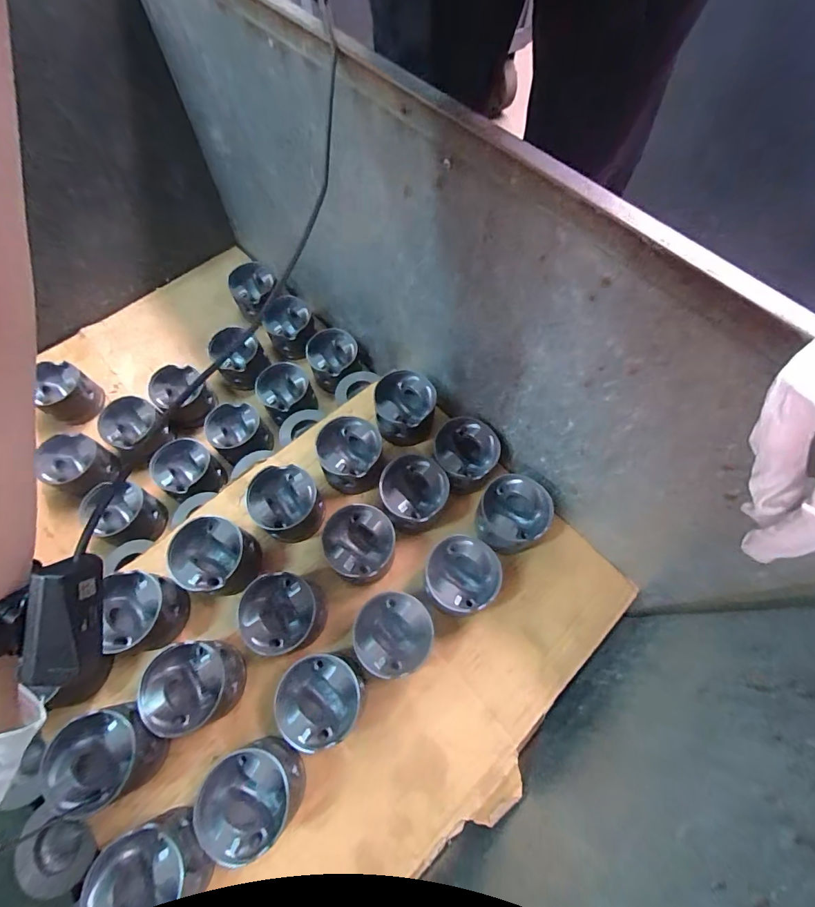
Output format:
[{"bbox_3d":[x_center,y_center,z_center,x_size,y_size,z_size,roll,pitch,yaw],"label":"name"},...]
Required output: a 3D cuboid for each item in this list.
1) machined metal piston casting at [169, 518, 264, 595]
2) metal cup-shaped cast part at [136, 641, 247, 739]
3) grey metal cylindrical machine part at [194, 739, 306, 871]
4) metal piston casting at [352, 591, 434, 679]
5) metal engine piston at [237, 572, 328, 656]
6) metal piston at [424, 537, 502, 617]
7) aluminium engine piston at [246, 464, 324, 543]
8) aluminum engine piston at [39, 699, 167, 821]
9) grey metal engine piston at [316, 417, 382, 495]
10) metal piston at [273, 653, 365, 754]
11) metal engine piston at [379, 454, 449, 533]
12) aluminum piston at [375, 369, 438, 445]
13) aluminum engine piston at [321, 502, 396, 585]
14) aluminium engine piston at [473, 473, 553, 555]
[{"bbox_3d":[-0.242,0.132,0.530,0.084,0.077,0.086,0,67,0],"label":"machined metal piston casting"},{"bbox_3d":[-0.237,0.259,0.466,0.083,0.071,0.086,-10,67,-5],"label":"metal cup-shaped cast part"},{"bbox_3d":[-0.158,0.352,0.426,0.093,0.072,0.086,0,67,0],"label":"grey metal cylindrical machine part"},{"bbox_3d":[-0.016,0.213,0.490,0.085,0.073,0.085,0,67,0],"label":"metal piston casting"},{"bbox_3d":[-0.147,0.193,0.503,0.088,0.071,0.088,-5,67,-3],"label":"metal engine piston"},{"bbox_3d":[0.066,0.154,0.517,0.084,0.067,0.089,0,67,0],"label":"metal piston"},{"bbox_3d":[-0.161,0.069,0.560,0.086,0.072,0.084,0,67,0],"label":"aluminium engine piston"},{"bbox_3d":[-0.311,0.314,0.434,0.083,0.085,0.082,0,67,0],"label":"aluminum engine piston"},{"bbox_3d":[-0.081,0.005,0.590,0.086,0.077,0.088,0,67,0],"label":"grey metal engine piston"},{"bbox_3d":[-0.093,0.272,0.464,0.090,0.065,0.090,0,67,0],"label":"metal piston"},{"bbox_3d":[0.008,0.054,0.566,0.088,0.067,0.096,-11,67,-5],"label":"metal engine piston"},{"bbox_3d":[-0.004,-0.068,0.627,0.089,0.073,0.100,-4,67,-2],"label":"aluminum piston"},{"bbox_3d":[-0.061,0.120,0.536,0.086,0.068,0.091,0,67,0],"label":"aluminum engine piston"},{"bbox_3d":[0.138,0.083,0.554,0.088,0.064,0.094,0,67,0],"label":"aluminium engine piston"}]

